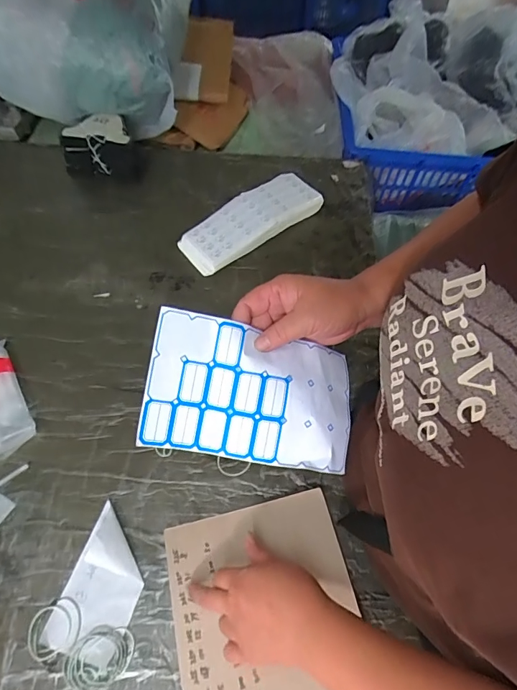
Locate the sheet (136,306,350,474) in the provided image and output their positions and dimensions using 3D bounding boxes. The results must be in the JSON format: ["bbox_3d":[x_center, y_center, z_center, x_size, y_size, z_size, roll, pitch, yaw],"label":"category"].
[{"bbox_3d":[-0.002,0.045,0.380,0.188,0.033,0.116,12,86,-12],"label":"sheet"}]

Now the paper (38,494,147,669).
[{"bbox_3d":[-0.176,0.269,0.472,0.083,0.031,0.142,17,59,7],"label":"paper"}]

